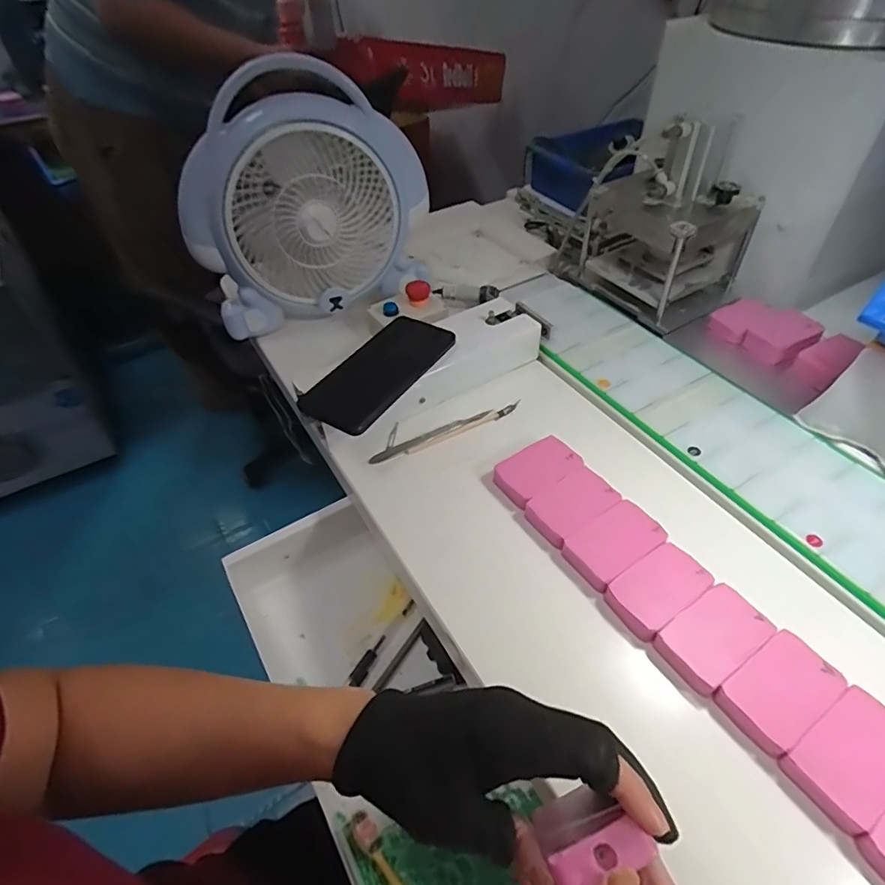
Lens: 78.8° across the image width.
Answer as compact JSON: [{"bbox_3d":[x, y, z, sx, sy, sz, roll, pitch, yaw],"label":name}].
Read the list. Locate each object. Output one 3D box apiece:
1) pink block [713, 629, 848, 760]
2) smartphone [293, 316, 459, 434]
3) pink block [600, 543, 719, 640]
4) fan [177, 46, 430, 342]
[{"bbox_3d":[0.215,0.158,0.343,0.071,0.013,0.045,-27,50,-22],"label":"pink block"},{"bbox_3d":[-0.061,-0.071,0.520,0.077,0.013,0.157,24,51,24],"label":"smartphone"},{"bbox_3d":[0.157,0.107,0.393,0.072,0.011,0.044,-26,50,-22],"label":"pink block"},{"bbox_3d":[-0.146,-0.261,0.594,0.261,0.229,0.098,-23,49,-19],"label":"fan"}]

